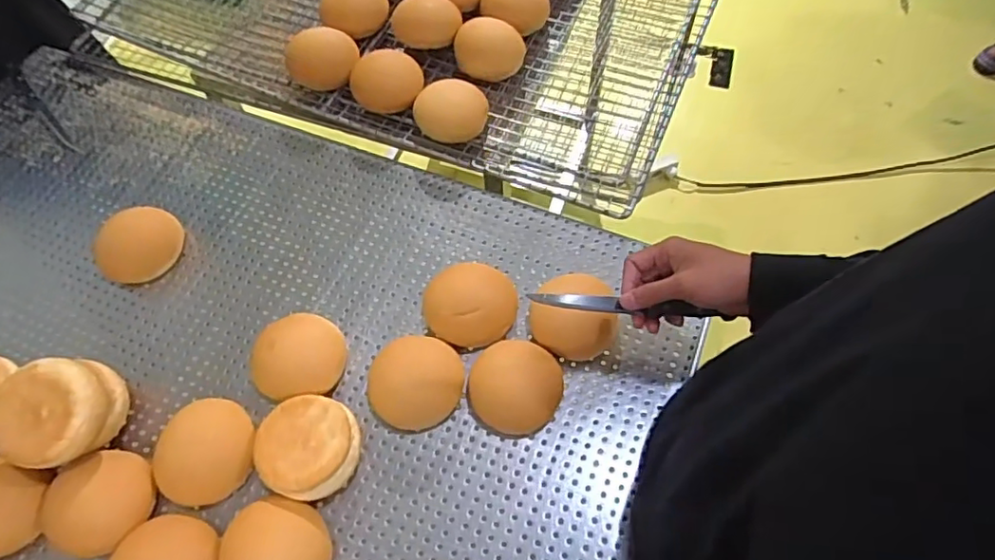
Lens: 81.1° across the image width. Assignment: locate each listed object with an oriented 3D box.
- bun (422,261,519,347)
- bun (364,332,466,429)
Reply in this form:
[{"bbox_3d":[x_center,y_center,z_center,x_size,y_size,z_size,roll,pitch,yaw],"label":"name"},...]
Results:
[{"bbox_3d":[-0.027,0.025,0.650,0.093,0.047,0.097,-1,63,2],"label":"bun"},{"bbox_3d":[-0.089,0.103,0.609,0.104,0.048,0.092,8,63,7],"label":"bun"}]

